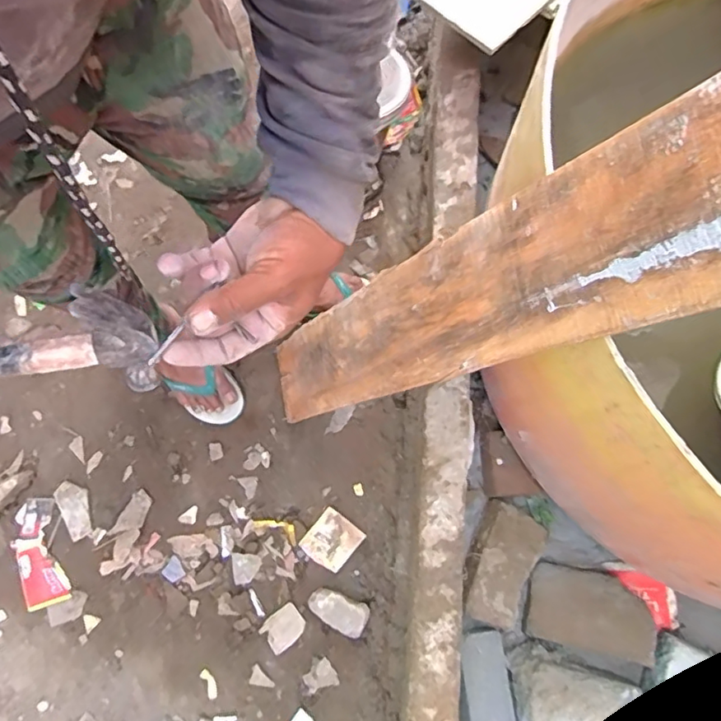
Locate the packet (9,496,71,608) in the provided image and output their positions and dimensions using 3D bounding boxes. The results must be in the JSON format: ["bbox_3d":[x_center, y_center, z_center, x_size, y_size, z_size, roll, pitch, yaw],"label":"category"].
[{"bbox_3d":[-0.639,0.380,1.139,0.091,0.009,0.209,-14,78,-4],"label":"packet"}]

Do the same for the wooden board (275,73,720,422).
[{"bbox_3d":[0.096,-0.059,0.739,0.016,0.975,0.165,-9,83,-32],"label":"wooden board"}]

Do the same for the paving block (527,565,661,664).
[{"bbox_3d":[0.379,0.413,0.938,0.206,0.051,0.128,10,77,2],"label":"paving block"}]

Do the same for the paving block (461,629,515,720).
[{"bbox_3d":[0.201,0.516,0.924,0.079,0.040,0.152,-4,77,-1],"label":"paving block"}]

